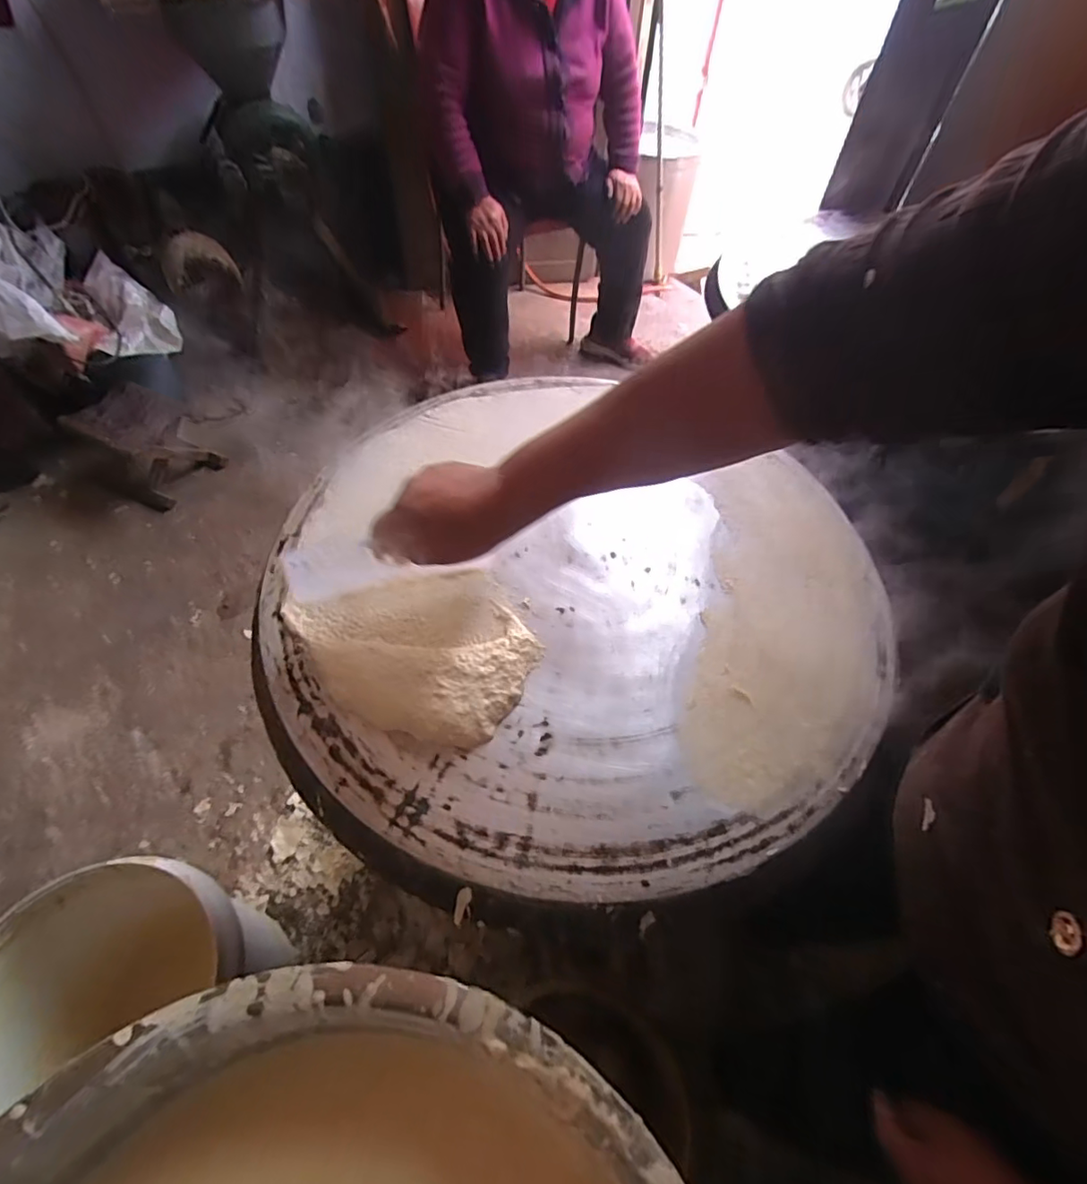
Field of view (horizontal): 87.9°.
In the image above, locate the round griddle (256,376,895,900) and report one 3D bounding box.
[{"bbox_3d":[0.021,-0.011,0.564,0.589,0.034,0.530,29,59,16],"label":"round griddle"}]

